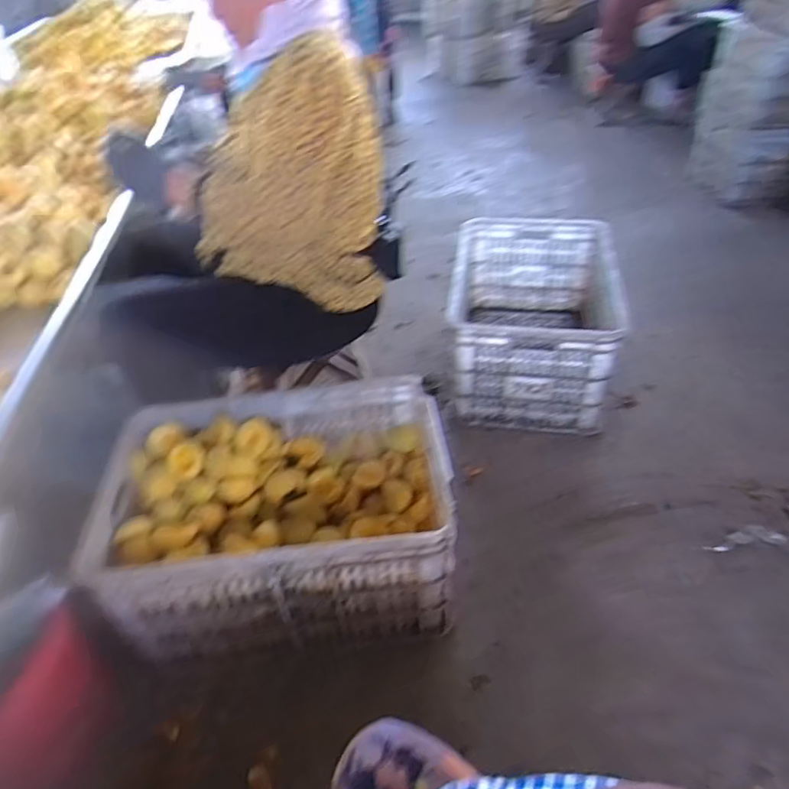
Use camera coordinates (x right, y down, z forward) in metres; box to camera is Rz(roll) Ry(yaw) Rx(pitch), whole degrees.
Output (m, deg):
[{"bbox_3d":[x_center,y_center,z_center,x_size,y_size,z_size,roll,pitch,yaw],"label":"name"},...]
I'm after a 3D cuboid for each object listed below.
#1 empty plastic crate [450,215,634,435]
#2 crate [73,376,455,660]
[{"bbox_3d":[0.347,-0.210,1.469,0.377,0.276,0.568,5,41,8],"label":"empty plastic crate"},{"bbox_3d":[-0.193,0.193,0.975,0.543,0.218,0.386,-4,40,-1],"label":"crate"}]

